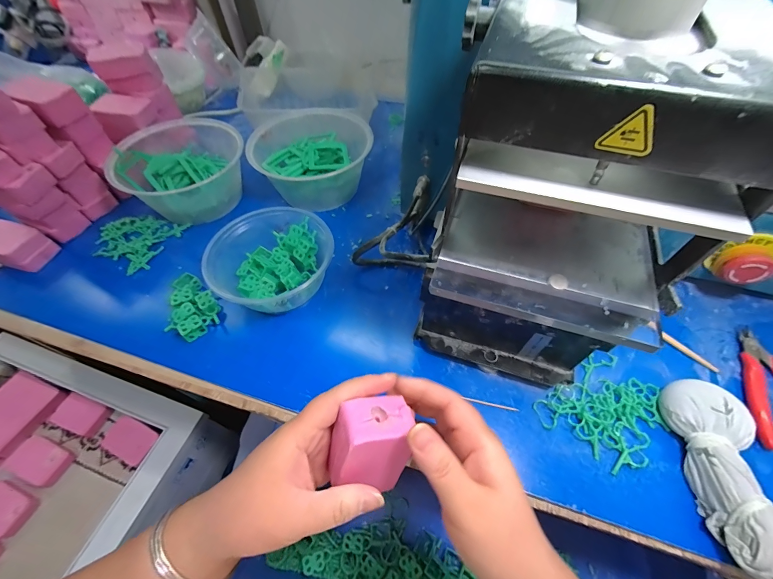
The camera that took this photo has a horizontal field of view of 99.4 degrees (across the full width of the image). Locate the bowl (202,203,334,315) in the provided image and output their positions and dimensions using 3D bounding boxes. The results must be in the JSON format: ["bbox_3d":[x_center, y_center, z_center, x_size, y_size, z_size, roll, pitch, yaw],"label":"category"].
[{"bbox_3d":[-0.132,-0.032,0.381,0.114,0.058,0.133,23,59,17],"label":"bowl"}]

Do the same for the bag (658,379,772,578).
[{"bbox_3d":[0.273,0.143,0.260,0.056,0.041,0.140,0,55,2],"label":"bag"}]

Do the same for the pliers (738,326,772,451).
[{"bbox_3d":[0.377,0.092,0.310,0.075,0.013,0.120,9,56,8],"label":"pliers"}]

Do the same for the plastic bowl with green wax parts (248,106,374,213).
[{"bbox_3d":[-0.114,-0.190,0.483,0.141,0.074,0.145,-1,55,1],"label":"plastic bowl with green wax parts"}]

